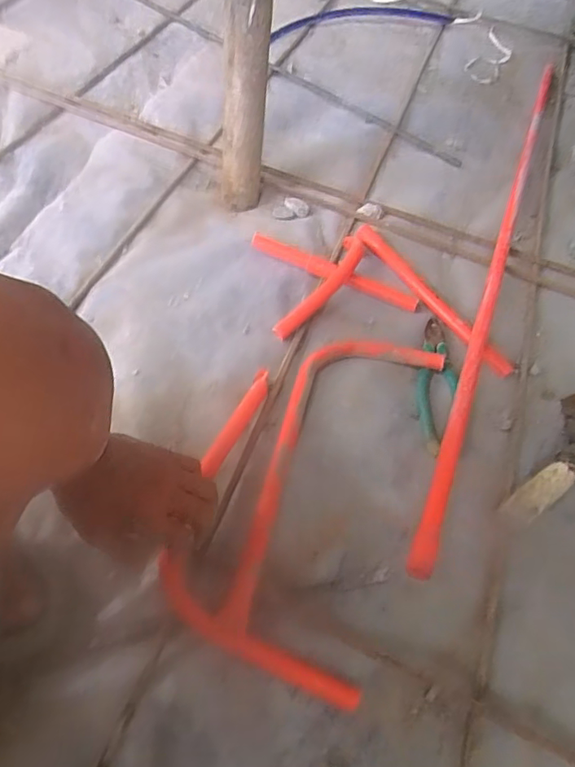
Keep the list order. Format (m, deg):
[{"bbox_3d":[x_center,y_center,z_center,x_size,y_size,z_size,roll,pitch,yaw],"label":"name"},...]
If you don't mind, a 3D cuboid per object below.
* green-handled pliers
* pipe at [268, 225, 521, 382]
[{"bbox_3d":[0.190,-0.003,0.691,0.044,0.024,0.202,12,54,4],"label":"green-handled pliers"},{"bbox_3d":[0.153,-0.138,0.761,0.298,0.022,0.243,9,54,2],"label":"pipe"}]

